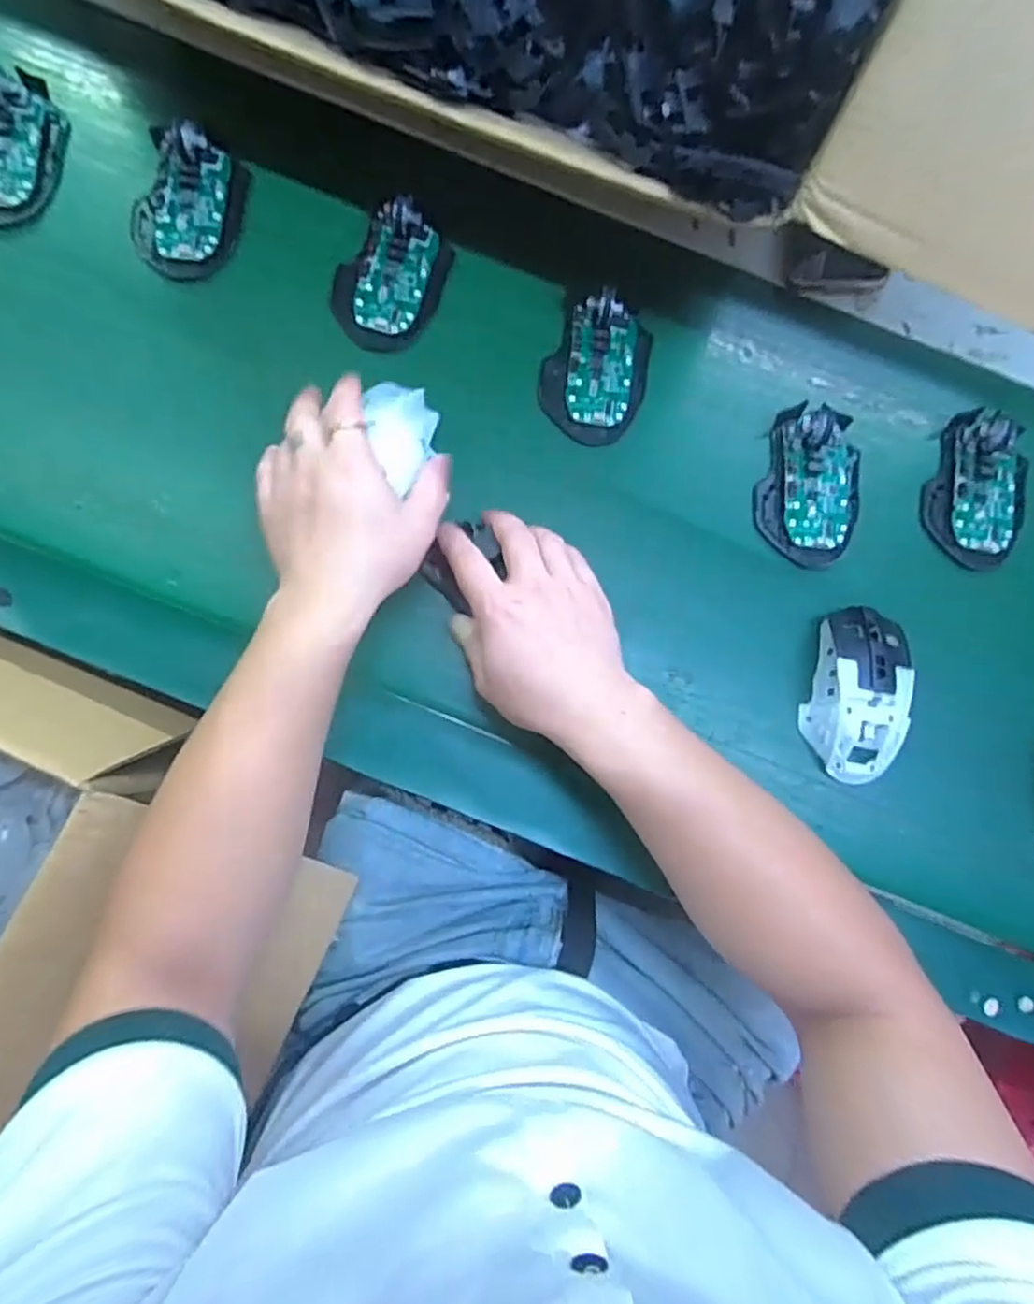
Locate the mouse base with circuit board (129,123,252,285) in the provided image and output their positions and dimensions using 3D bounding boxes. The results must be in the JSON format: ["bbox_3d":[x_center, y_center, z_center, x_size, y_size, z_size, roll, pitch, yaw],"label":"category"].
[{"bbox_3d":[-0.237,-0.322,0.484,0.074,0.022,0.101,15,83,-1],"label":"mouse base with circuit board"}]

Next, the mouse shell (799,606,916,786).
[{"bbox_3d":[0.234,0.028,0.457,0.063,0.039,0.118,16,83,-1],"label":"mouse shell"}]

